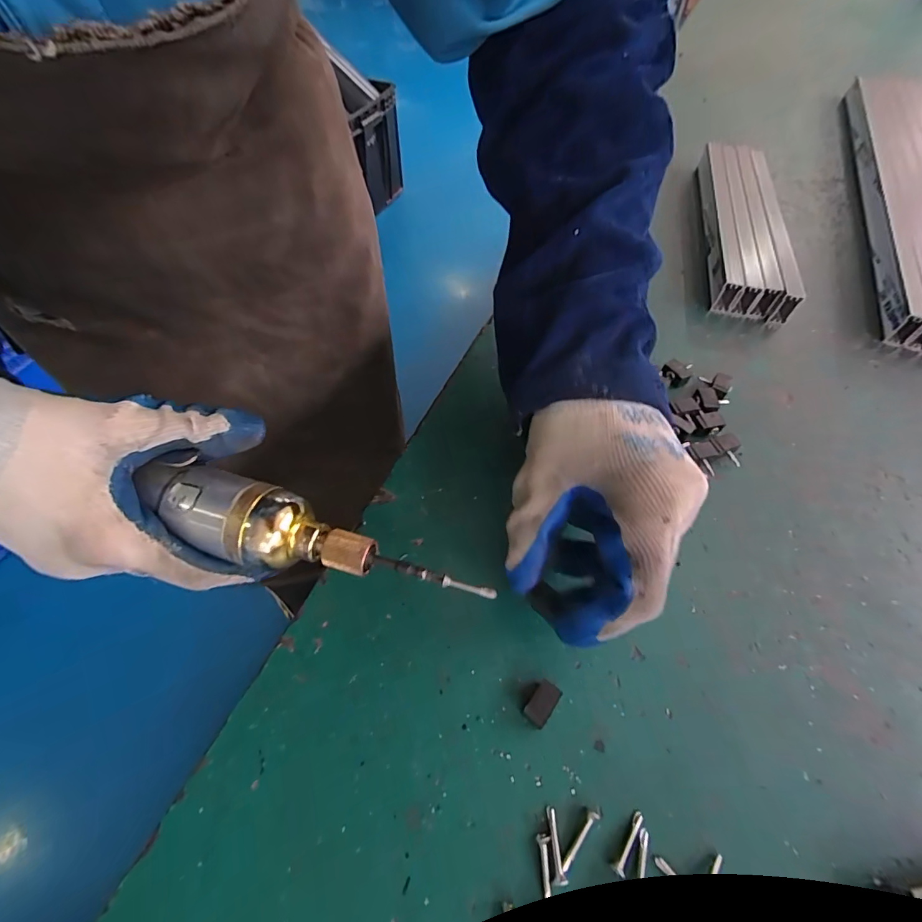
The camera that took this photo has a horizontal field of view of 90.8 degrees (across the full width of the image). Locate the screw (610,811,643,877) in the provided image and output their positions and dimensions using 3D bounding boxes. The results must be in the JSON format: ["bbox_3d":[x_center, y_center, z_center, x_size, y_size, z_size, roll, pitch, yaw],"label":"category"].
[{"bbox_3d":[0.072,0.162,0.193,0.005,0.004,0.024,35,62,19],"label":"screw"}]

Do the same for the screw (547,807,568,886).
[{"bbox_3d":[0.040,0.161,0.191,0.004,0.006,0.024,-3,57,-4],"label":"screw"}]

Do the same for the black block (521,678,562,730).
[{"bbox_3d":[0.038,0.116,0.218,0.011,0.011,0.019,32,61,18],"label":"black block"}]

